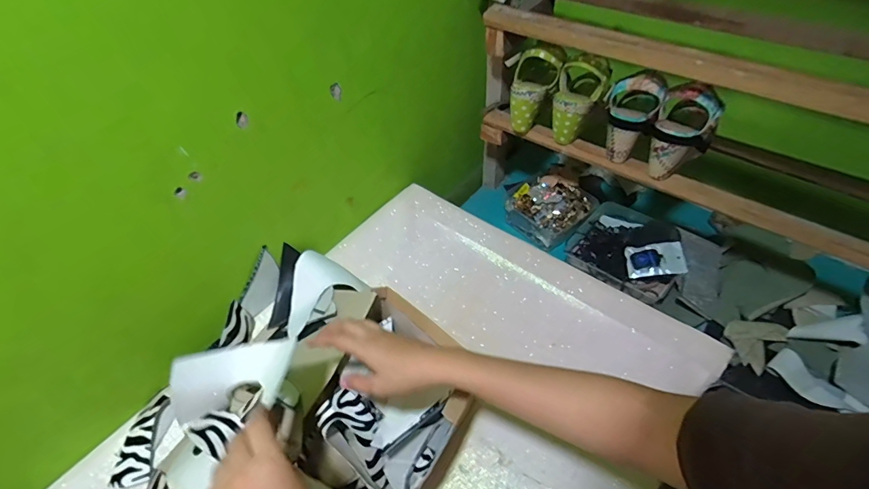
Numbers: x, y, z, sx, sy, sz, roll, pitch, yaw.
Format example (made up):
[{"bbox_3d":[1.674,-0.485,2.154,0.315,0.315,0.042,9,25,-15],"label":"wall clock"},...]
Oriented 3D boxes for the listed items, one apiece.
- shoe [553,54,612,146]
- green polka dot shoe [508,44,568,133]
[{"bbox_3d":[0.238,-0.249,0.729,0.082,0.149,0.066,29,24,26],"label":"shoe"},{"bbox_3d":[0.169,-0.282,0.764,0.076,0.156,0.061,36,26,30],"label":"green polka dot shoe"}]

